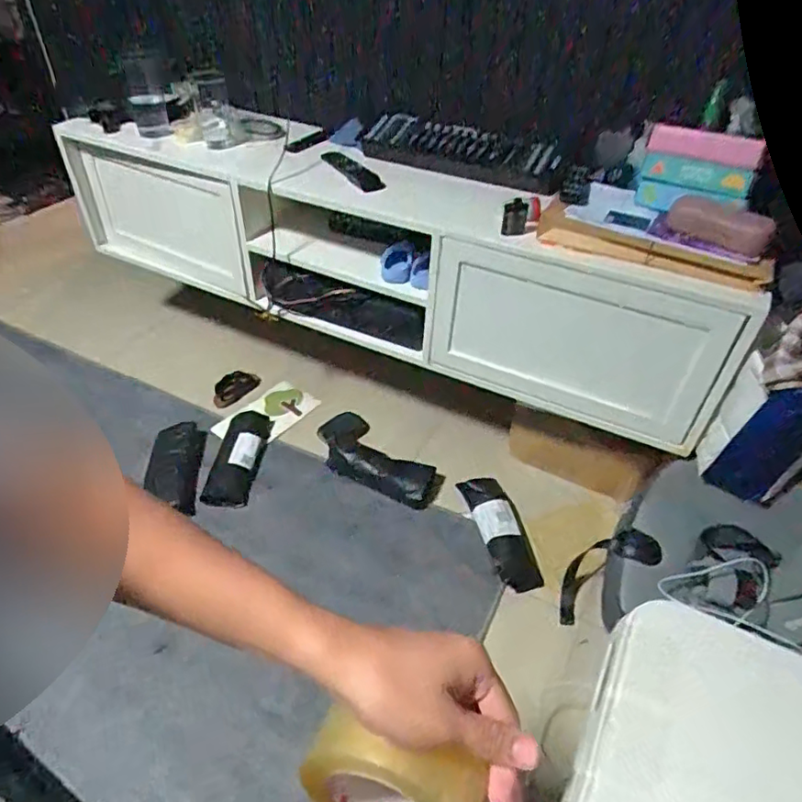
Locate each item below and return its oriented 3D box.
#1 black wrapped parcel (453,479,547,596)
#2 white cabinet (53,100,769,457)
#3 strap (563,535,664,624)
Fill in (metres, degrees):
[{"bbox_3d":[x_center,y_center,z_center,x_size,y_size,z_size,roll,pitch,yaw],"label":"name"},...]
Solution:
[{"bbox_3d":[0.232,0.293,1.323,0.101,0.036,0.313,-11,44,-14],"label":"black wrapped parcel"},{"bbox_3d":[-0.085,-0.381,1.390,1.642,0.386,0.357,19,45,18],"label":"white cabinet"},{"bbox_3d":[0.403,0.344,1.161,0.068,0.252,0.116,19,35,-28],"label":"strap"}]

